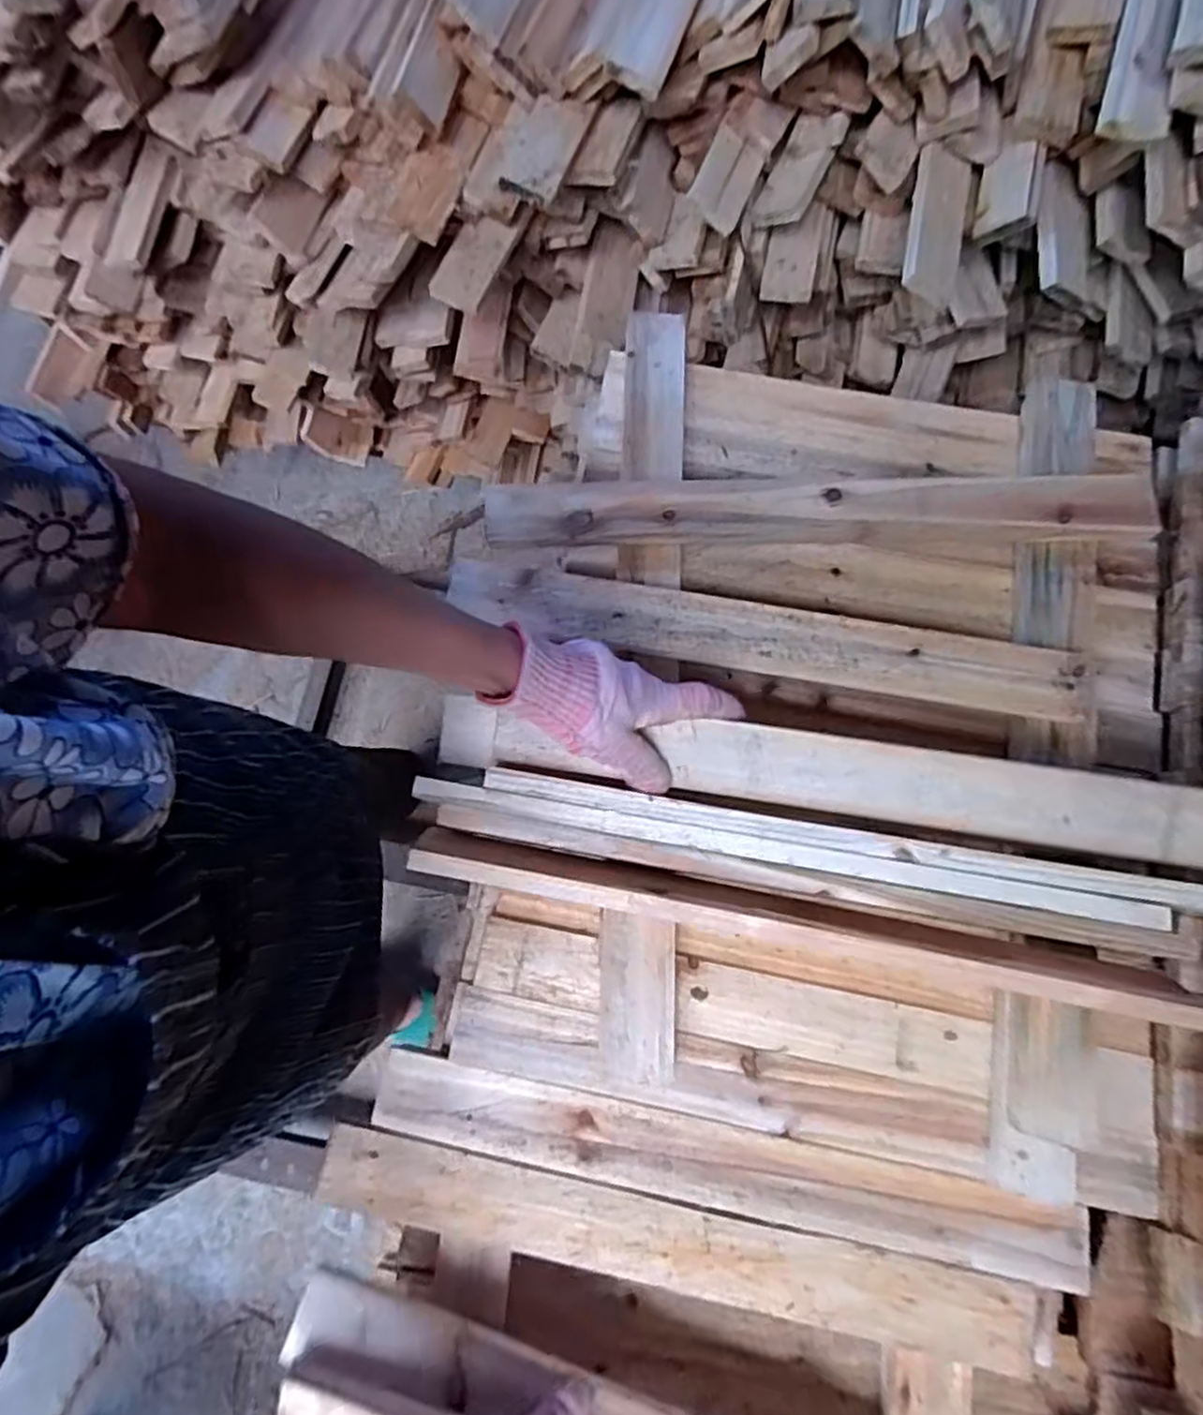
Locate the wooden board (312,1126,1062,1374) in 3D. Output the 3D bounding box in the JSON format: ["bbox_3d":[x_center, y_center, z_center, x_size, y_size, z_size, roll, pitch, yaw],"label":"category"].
[{"bbox_3d":[0.047,0.366,0.487,0.483,0.010,0.048,12,75,3],"label":"wooden board"}]

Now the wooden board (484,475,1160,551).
[{"bbox_3d":[0.175,-0.162,0.595,0.531,0.023,0.059,-1,75,0],"label":"wooden board"}]

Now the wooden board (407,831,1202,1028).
[{"bbox_3d":[0.128,0.154,0.510,0.519,0.090,0.030,11,75,3],"label":"wooden board"}]

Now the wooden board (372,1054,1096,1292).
[{"bbox_3d":[0.085,0.311,0.504,0.486,0.011,0.070,11,75,3],"label":"wooden board"}]

